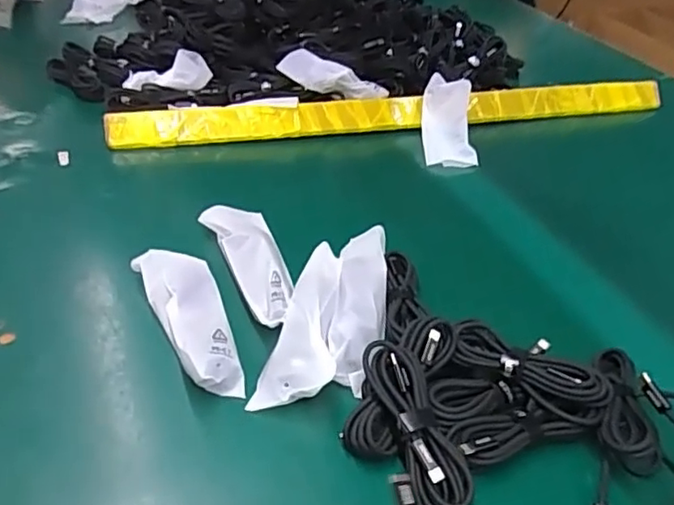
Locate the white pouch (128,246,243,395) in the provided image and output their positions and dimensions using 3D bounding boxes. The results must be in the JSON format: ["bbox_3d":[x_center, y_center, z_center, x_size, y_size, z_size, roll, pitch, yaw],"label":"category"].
[{"bbox_3d":[-0.110,0.047,0.460,0.049,0.038,0.147,-15,42,-24],"label":"white pouch"}]

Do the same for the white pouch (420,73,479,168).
[{"bbox_3d":[0.137,-0.164,0.747,0.064,0.016,0.149,6,55,1],"label":"white pouch"}]

